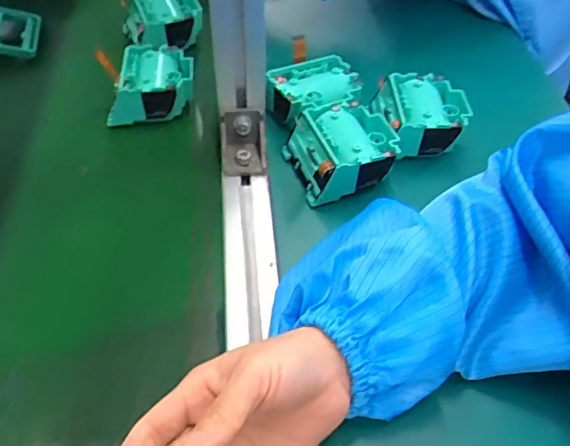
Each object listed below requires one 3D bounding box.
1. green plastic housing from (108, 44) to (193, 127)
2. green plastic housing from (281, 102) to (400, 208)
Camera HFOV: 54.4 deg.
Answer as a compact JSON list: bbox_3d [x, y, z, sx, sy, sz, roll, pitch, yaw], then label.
[{"bbox_3d":[-0.124,-0.129,0.521,0.078,0.040,0.077,-3,46,-4],"label":"green plastic housing"},{"bbox_3d":[0.047,-0.057,0.455,0.076,0.042,0.073,-13,48,-14],"label":"green plastic housing"}]

